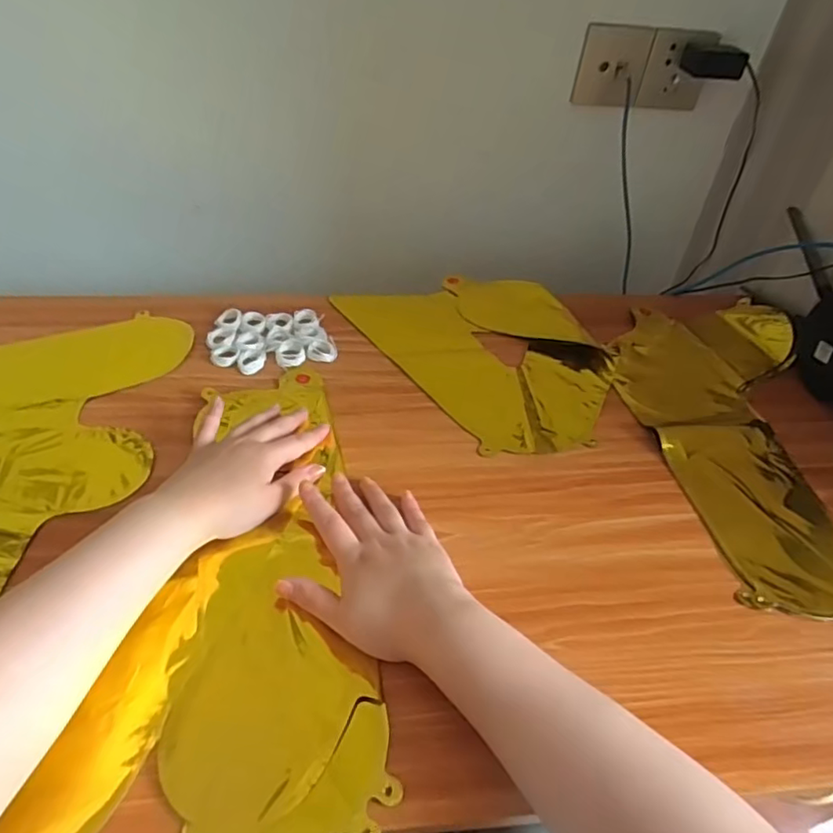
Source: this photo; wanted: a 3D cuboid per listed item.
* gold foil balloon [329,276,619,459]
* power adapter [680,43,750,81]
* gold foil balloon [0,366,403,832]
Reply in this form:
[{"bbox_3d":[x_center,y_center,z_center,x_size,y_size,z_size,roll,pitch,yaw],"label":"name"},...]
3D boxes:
[{"bbox_3d":[0.089,-0.078,0.673,0.230,0.010,0.310,-21,50,-24],"label":"gold foil balloon"},{"bbox_3d":[0.369,-0.440,0.737,0.076,0.036,0.022,21,46,16],"label":"power adapter"},{"bbox_3d":[-0.114,0.120,0.460,0.201,0.017,0.427,6,44,0],"label":"gold foil balloon"}]

